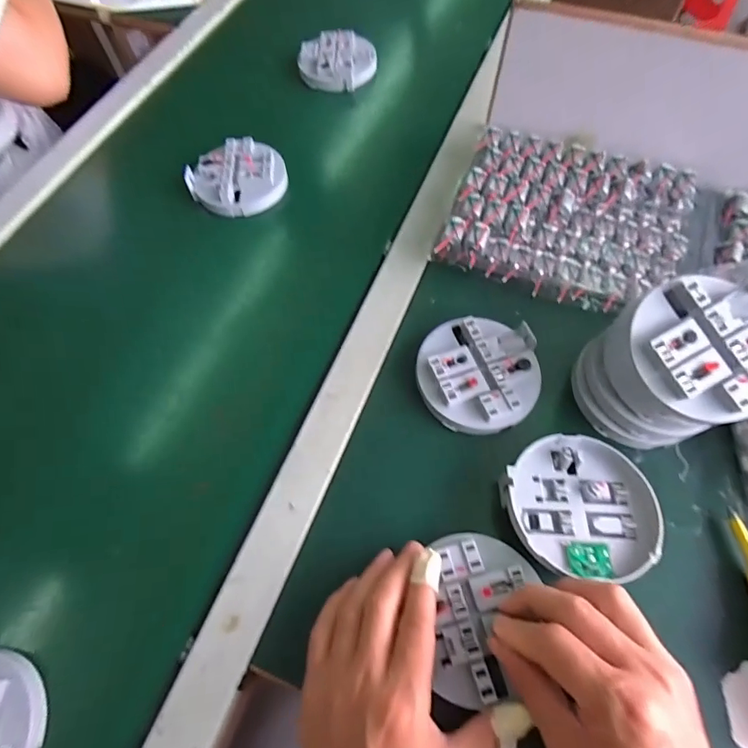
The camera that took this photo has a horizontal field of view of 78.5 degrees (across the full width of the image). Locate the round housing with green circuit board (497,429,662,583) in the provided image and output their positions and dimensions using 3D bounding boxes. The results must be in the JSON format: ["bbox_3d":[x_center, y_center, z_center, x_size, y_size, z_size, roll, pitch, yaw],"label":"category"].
[{"bbox_3d":[0.151,0.097,0.342,0.110,0.030,0.104,0,64,1],"label":"round housing with green circuit board"}]

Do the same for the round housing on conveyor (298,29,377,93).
[{"bbox_3d":[-0.048,-0.420,0.614,0.100,0.020,0.097,0,64,1],"label":"round housing on conveyor"}]

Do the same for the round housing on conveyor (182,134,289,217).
[{"bbox_3d":[-0.152,-0.221,0.519,0.101,0.025,0.090,-41,70,-17],"label":"round housing on conveyor"}]

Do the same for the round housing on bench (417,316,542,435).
[{"bbox_3d":[0.089,-0.001,0.393,0.100,0.023,0.100,0,64,1],"label":"round housing on bench"}]

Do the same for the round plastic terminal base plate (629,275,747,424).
[{"bbox_3d":[0.230,-0.019,0.317,0.098,0.031,0.090,-1,65,3],"label":"round plastic terminal base plate"}]

